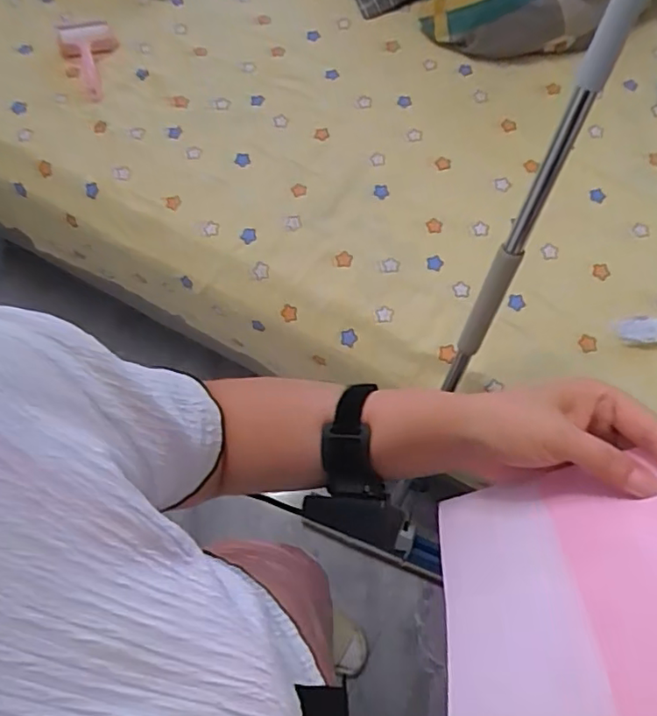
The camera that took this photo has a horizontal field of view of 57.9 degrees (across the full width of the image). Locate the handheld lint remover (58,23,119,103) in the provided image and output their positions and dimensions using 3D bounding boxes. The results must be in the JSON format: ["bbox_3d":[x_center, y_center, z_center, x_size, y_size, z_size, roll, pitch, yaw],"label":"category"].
[{"bbox_3d":[-0.479,-0.611,1.214,0.108,0.052,0.185,-22,69,-8],"label":"handheld lint remover"}]

